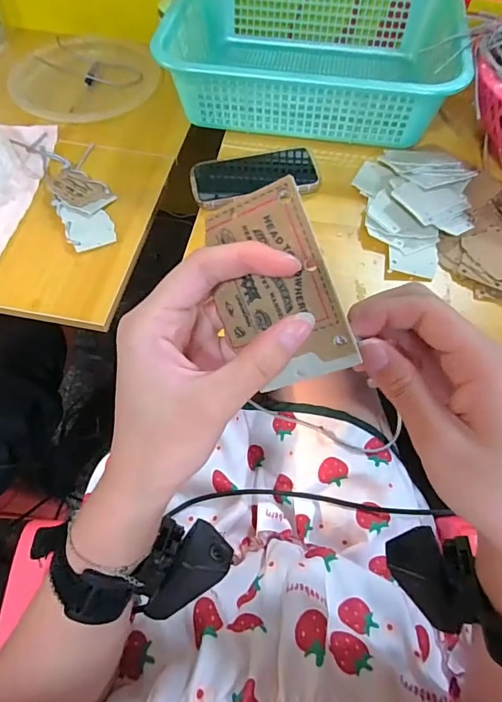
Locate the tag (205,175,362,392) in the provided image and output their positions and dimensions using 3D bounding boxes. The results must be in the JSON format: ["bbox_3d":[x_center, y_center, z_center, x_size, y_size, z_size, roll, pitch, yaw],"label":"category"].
[{"bbox_3d":[0.010,-0.025,0.194,0.053,0.004,0.085,-18,104,22],"label":"tag"}]

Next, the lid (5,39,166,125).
[{"bbox_3d":[-0.271,-0.451,0.717,0.225,0.016,0.219,1,63,-1],"label":"lid"}]

